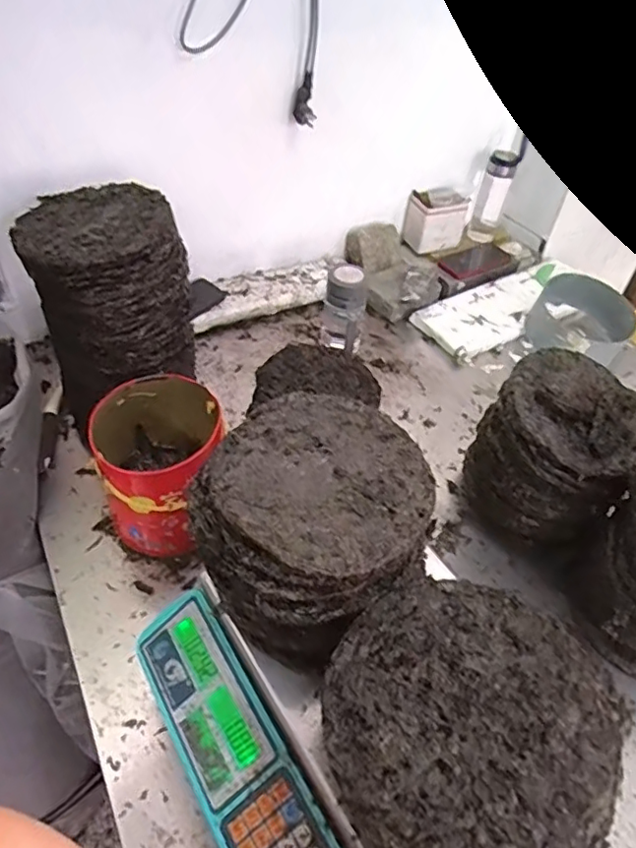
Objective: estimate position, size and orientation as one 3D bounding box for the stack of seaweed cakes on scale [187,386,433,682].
[{"bbox_3d":[-0.001,0.087,0.548,0.192,0.115,0.217,24,48,18],"label":"stack of seaweed cakes on scale"}]

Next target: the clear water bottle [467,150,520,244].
[{"bbox_3d":[0.398,-0.513,1.327,0.069,0.201,0.061,18,47,13],"label":"clear water bottle"}]

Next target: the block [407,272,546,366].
[{"bbox_3d":[0.373,-0.229,1.227,0.328,0.048,0.154,-22,51,-24],"label":"block"}]

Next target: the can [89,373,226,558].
[{"bbox_3d":[-0.203,0.062,0.769,0.155,0.185,0.160,2,45,-3],"label":"can"}]

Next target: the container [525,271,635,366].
[{"bbox_3d":[0.518,-0.201,1.156,0.188,0.116,0.185,2,45,-3],"label":"container"}]

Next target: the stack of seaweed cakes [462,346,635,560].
[{"bbox_3d":[0.320,0.040,0.812,0.189,0.232,0.189,21,47,15],"label":"stack of seaweed cakes"}]

